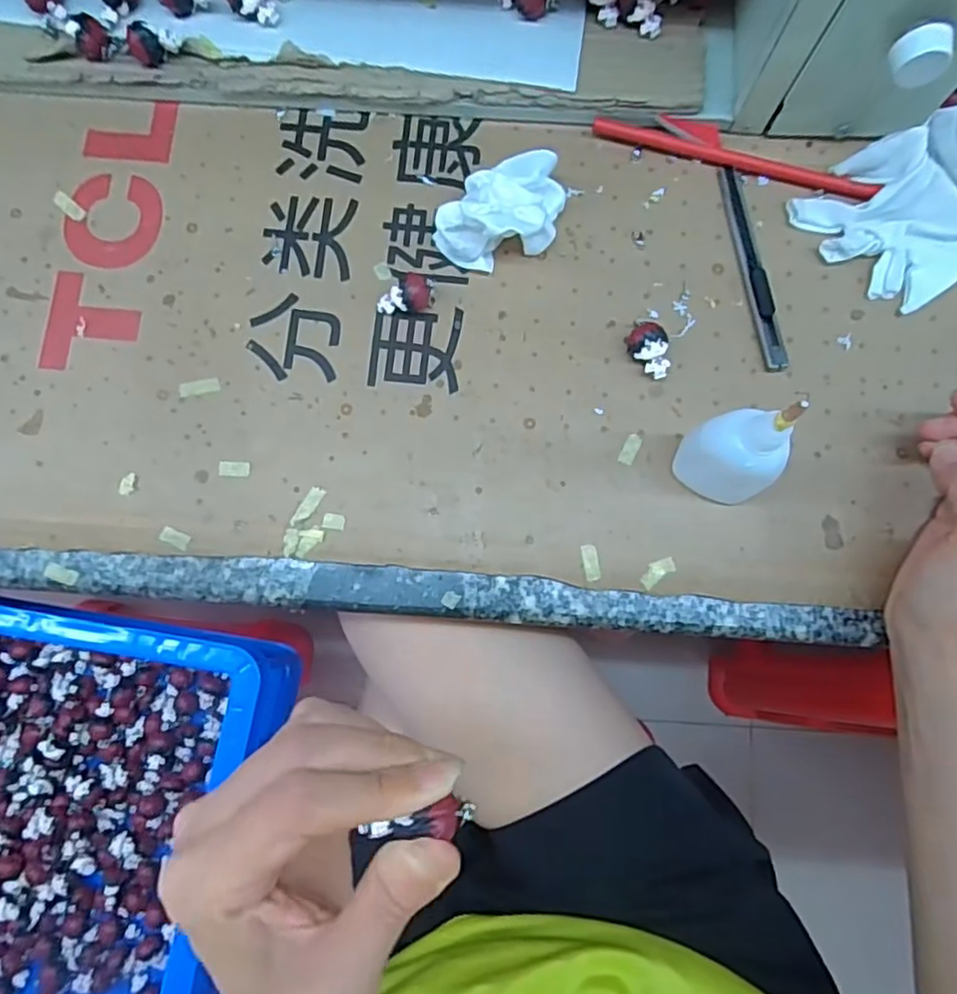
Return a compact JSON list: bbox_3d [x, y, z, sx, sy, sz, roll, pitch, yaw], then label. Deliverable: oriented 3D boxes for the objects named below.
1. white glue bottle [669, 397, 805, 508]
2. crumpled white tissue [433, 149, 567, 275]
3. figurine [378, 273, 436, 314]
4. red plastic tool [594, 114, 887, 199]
[{"bbox_3d":[0.121,-0.019,0.308,0.033,0.083,0.039,-18,81,-4],"label":"white glue bottle"},{"bbox_3d":[0.013,-0.157,0.353,0.077,0.039,0.050,-23,82,-4],"label":"crumpled white tissue"},{"bbox_3d":[-0.039,-0.110,0.355,0.030,0.019,0.018,4,81,0],"label":"figurine"},{"bbox_3d":[0.148,-0.200,0.380,0.161,0.015,0.021,17,81,2],"label":"red plastic tool"}]

